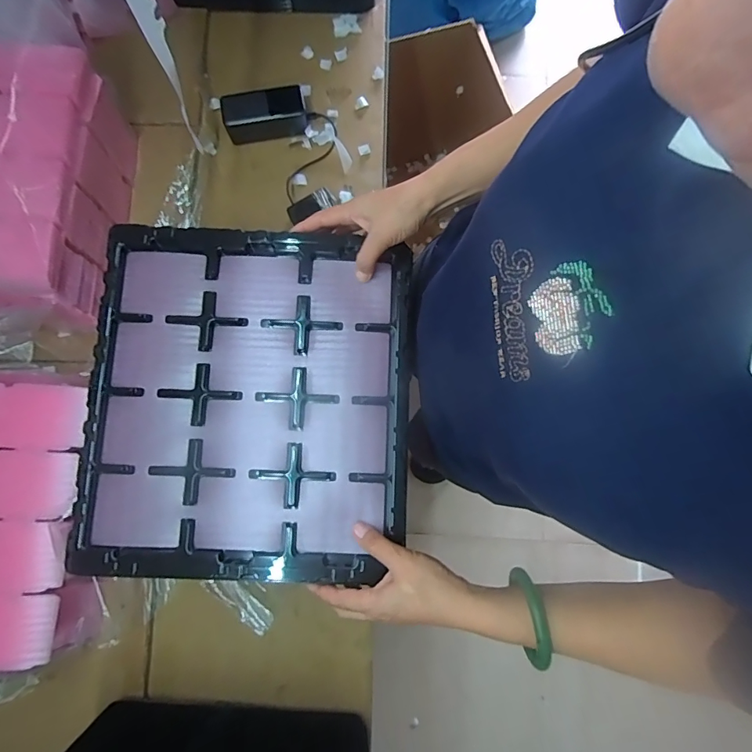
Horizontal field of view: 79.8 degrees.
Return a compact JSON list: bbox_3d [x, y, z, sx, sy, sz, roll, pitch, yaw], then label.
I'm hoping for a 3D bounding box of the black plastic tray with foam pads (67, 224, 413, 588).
[{"bbox_3d":[-0.130,0.021,0.475,0.326,0.021,0.364,1,80,0],"label":"black plastic tray with foam pads"}]

